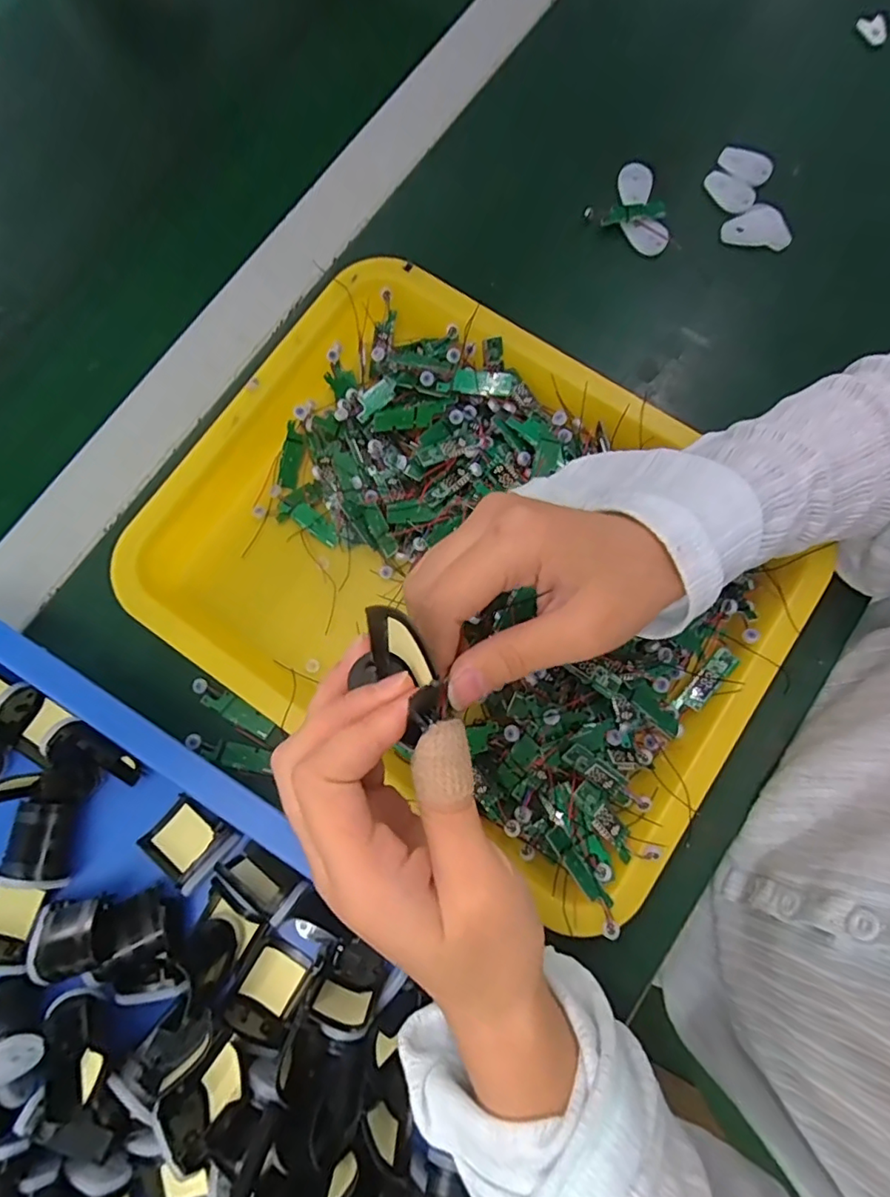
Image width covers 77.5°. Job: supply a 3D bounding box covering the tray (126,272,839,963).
[{"bbox_3d":[0.015,-0.023,0.309,0.329,0.040,0.255,33,81,6],"label":"tray"}]

